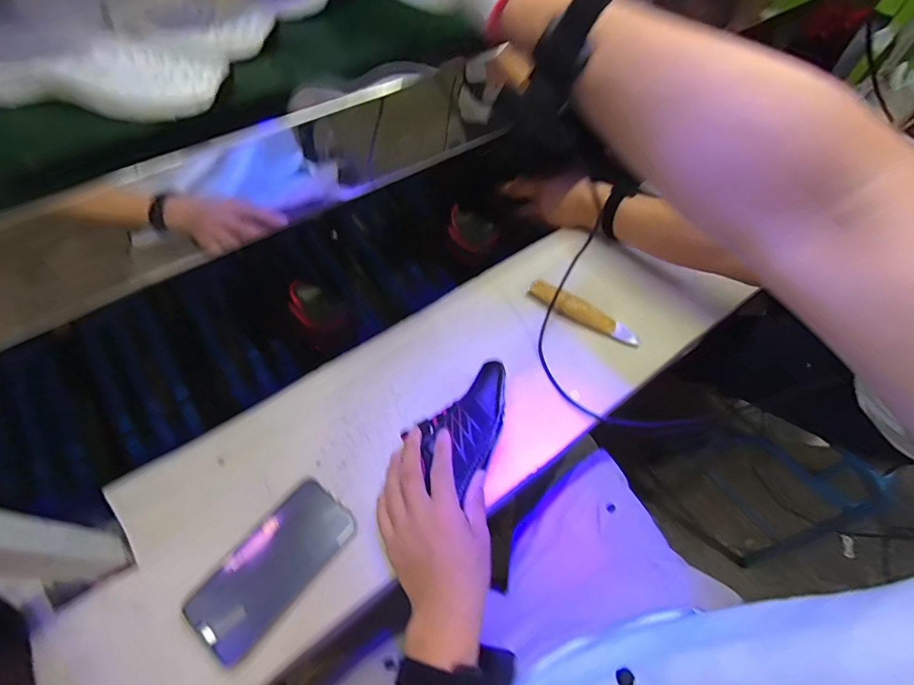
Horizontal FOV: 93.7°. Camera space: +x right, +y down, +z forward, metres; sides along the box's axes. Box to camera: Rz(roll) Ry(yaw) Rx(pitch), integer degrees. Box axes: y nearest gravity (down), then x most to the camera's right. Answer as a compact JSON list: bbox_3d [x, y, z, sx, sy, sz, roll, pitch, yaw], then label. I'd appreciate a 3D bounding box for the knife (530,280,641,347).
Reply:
[{"bbox_3d":[0.178,-0.042,0.595,0.164,0.021,0.029,27,61,12],"label":"knife"}]

